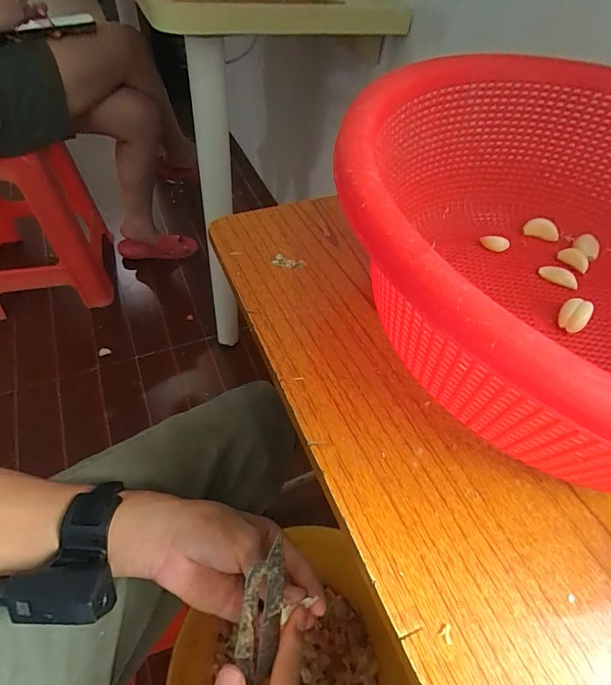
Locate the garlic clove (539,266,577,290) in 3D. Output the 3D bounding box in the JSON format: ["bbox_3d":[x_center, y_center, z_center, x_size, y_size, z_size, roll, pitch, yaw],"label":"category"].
[{"bbox_3d":[0.207,-0.053,0.331,0.030,0.013,0.008,38,59,21],"label":"garlic clove"}]

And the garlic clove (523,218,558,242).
[{"bbox_3d":[0.212,-0.101,0.363,0.029,0.017,0.009,25,55,14],"label":"garlic clove"}]

